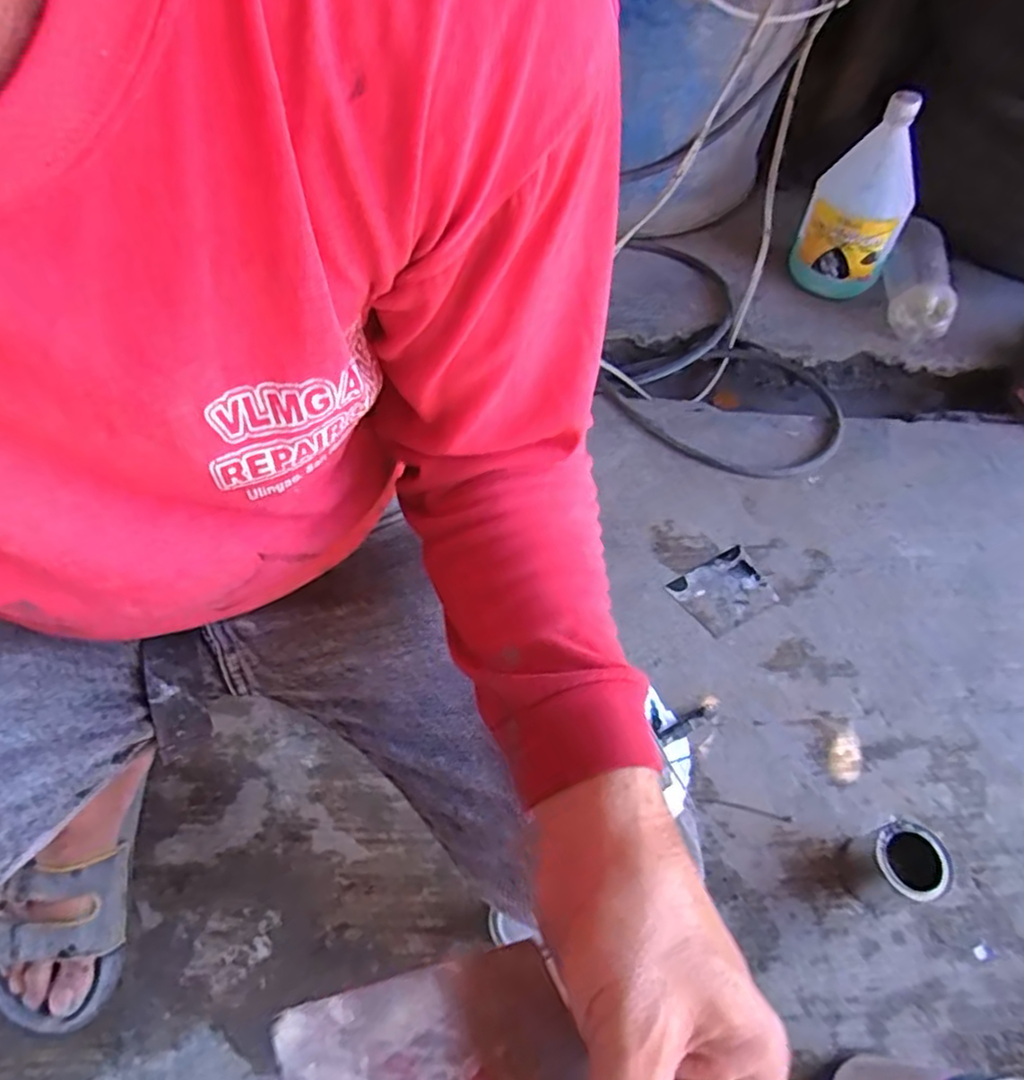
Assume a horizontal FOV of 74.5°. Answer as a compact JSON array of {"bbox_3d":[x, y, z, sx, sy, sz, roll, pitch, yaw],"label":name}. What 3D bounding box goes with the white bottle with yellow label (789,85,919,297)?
[{"bbox_3d":[0.551,-0.529,1.071,0.150,0.276,0.120,33,62,18],"label":"white bottle with yellow label"}]

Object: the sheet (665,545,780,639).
[{"bbox_3d":[0.263,0.064,0.833,0.115,0.008,0.089,-26,62,-16],"label":"sheet"}]

